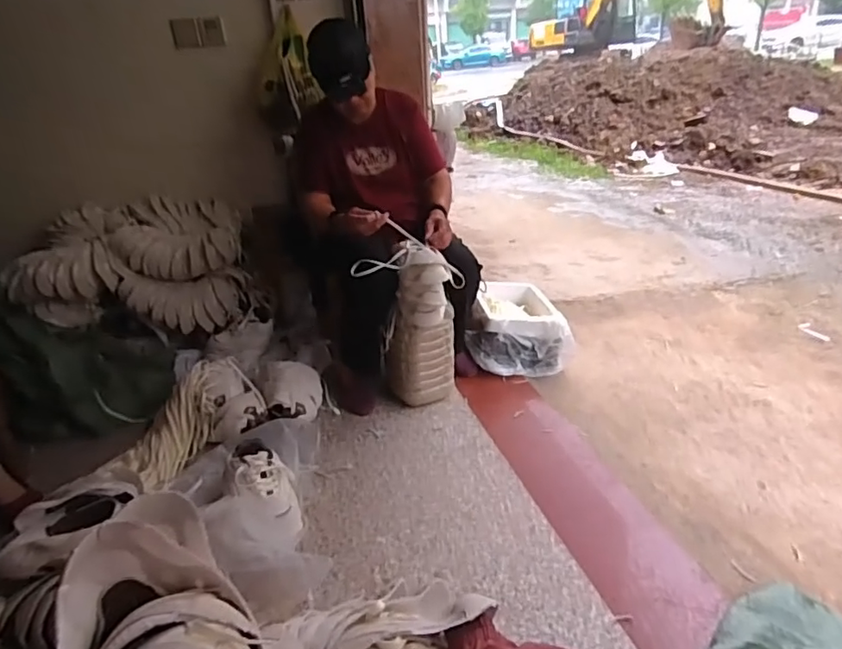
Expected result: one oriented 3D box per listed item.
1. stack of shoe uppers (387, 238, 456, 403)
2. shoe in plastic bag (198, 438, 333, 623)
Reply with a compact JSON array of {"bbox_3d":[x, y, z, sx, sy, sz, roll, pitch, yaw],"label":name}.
[{"bbox_3d":[-0.006,0.021,1.583,0.192,0.458,0.123,-2,26,3],"label":"stack of shoe uppers"},{"bbox_3d":[-0.337,0.402,1.160,0.209,0.144,0.424,-10,29,-24],"label":"shoe in plastic bag"}]

